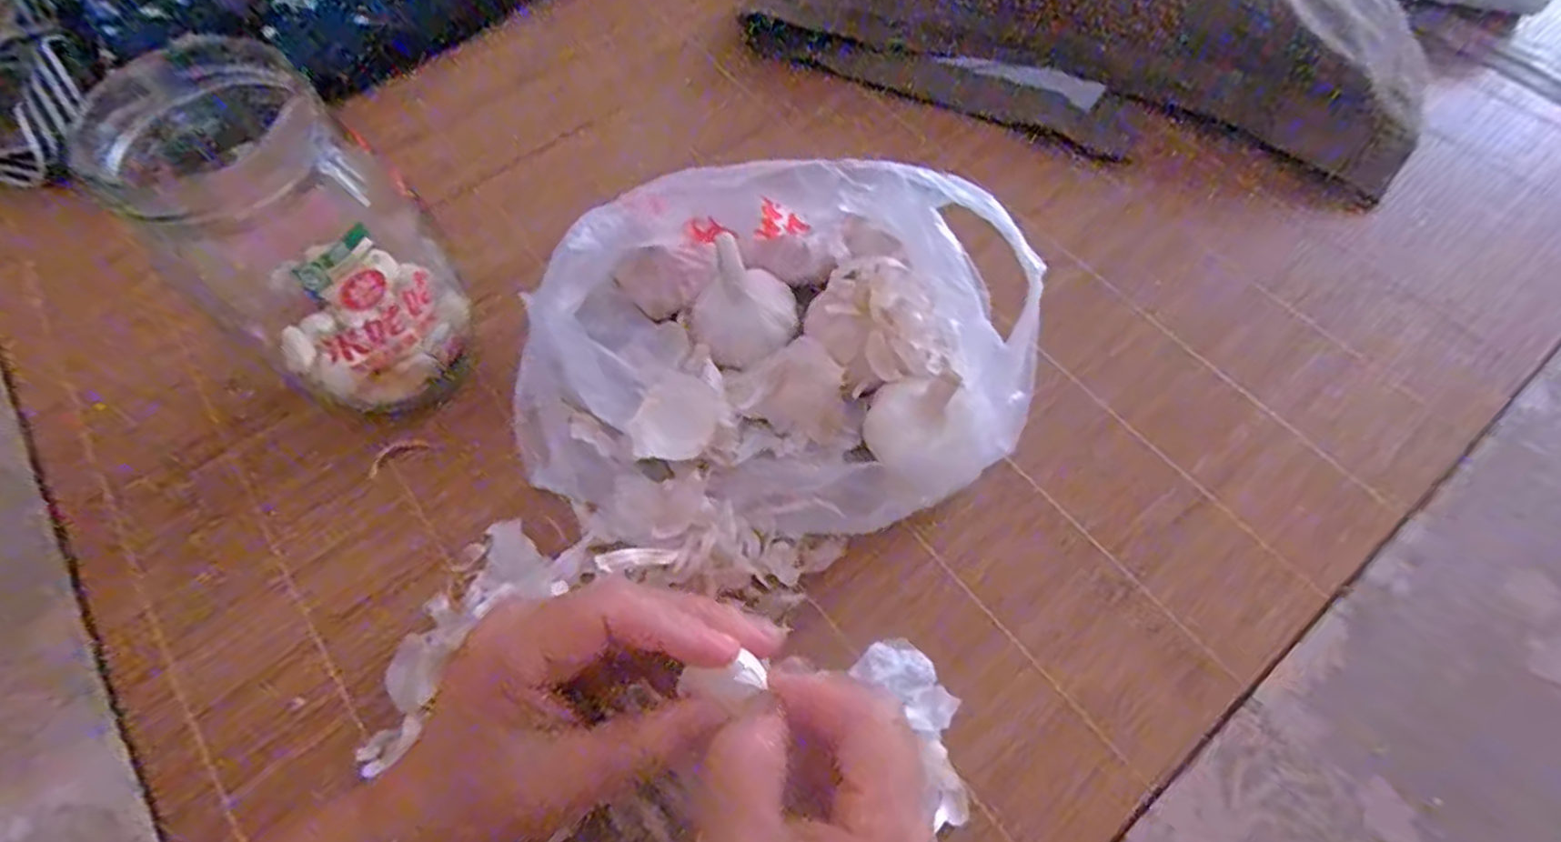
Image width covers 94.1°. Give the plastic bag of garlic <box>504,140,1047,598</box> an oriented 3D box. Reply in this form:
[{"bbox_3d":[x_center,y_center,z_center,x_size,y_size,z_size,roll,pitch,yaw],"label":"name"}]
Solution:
[{"bbox_3d":[-0.015,-0.027,0.326,0.221,0.106,0.185,27,66,15],"label":"plastic bag of garlic"}]

